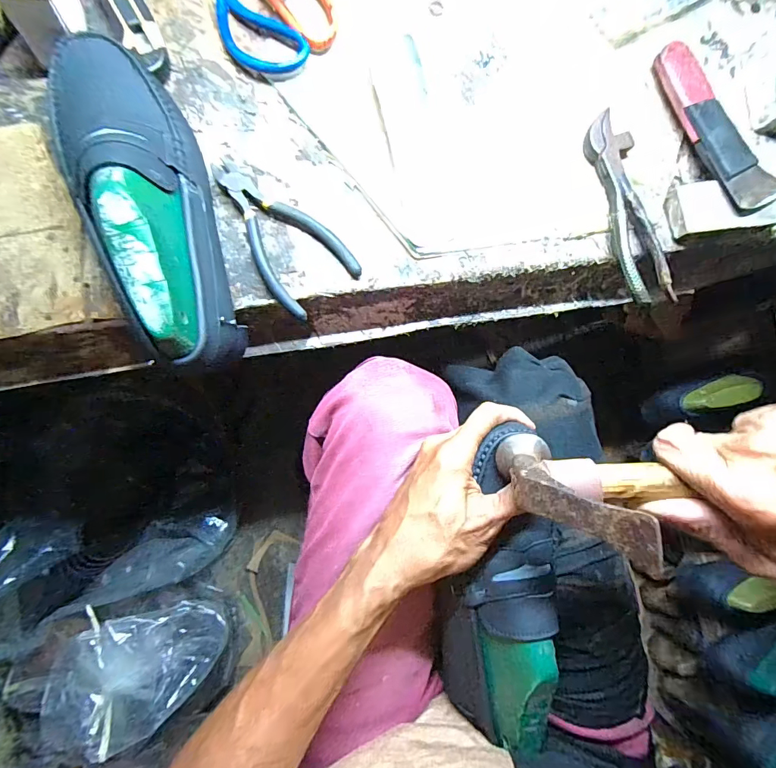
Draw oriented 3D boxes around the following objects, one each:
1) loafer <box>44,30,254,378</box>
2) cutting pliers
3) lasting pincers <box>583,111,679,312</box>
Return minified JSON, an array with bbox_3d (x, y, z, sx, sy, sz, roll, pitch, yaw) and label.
[{"bbox_3d":[-0.176,-0.140,0.311,0.092,0.100,0.269,-28,90,-9],"label":"loafer"},{"bbox_3d":[-0.098,-0.130,0.364,0.071,0.017,0.145,-43,93,-9],"label":"cutting pliers"},{"bbox_3d":[0.227,-0.166,0.396,0.043,0.027,0.182,-11,88,-9],"label":"lasting pincers"}]

